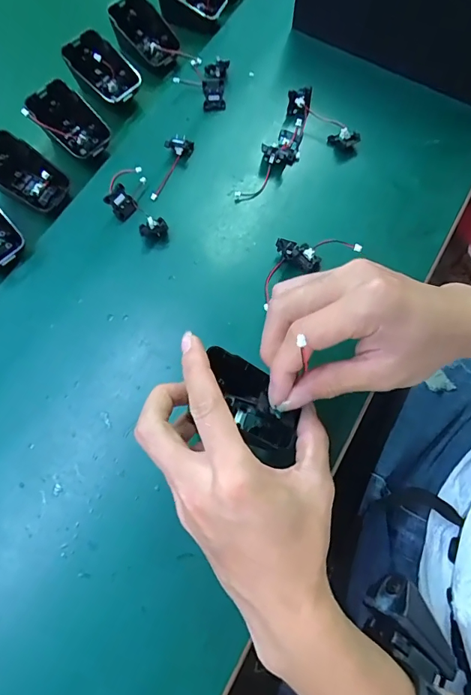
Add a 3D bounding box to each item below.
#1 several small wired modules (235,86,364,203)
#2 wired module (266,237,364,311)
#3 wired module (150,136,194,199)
[{"bbox_3d":[0.041,-0.187,0.380,0.125,0.023,0.070,-30,72,-10],"label":"several small wired modules"},{"bbox_3d":[0.054,-0.074,0.344,0.088,0.021,0.041,-27,71,-9],"label":"wired module"},{"bbox_3d":[-0.062,-0.164,0.376,0.020,0.017,0.070,26,72,10],"label":"wired module"}]

